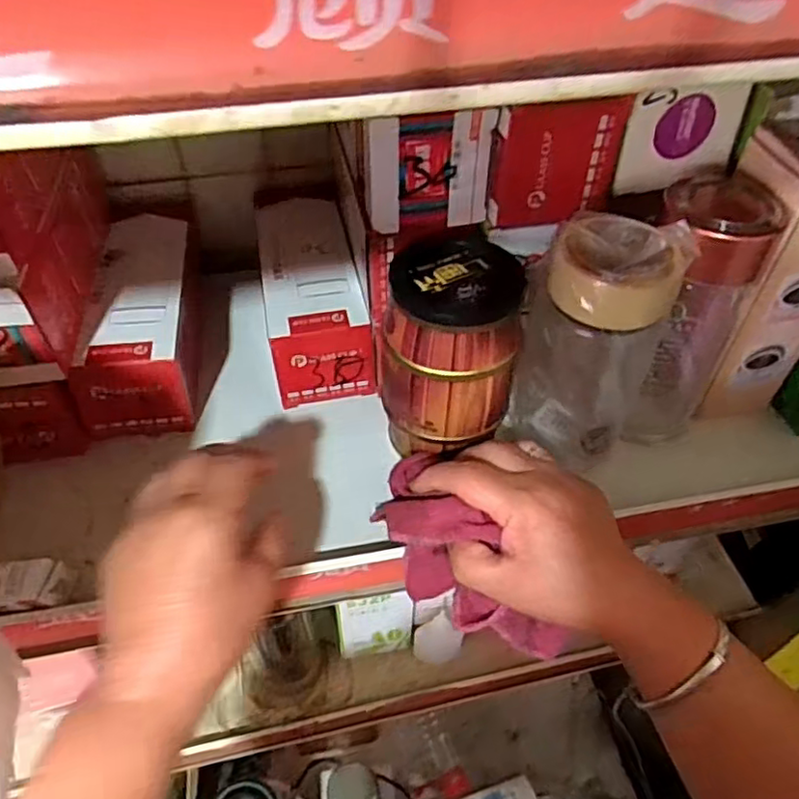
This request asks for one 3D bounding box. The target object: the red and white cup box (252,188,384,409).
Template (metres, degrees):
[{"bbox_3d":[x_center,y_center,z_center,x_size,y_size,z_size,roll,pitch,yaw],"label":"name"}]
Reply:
[{"bbox_3d":[-0.069,-0.087,0.499,0.069,0.065,0.178,-9,50,-10],"label":"red and white cup box"}]

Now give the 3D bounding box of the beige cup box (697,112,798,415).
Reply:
[{"bbox_3d":[0.234,-0.076,0.415,0.071,0.181,0.071,-3,49,-5],"label":"beige cup box"}]

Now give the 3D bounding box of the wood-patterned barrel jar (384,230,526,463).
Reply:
[{"bbox_3d":[0.030,-0.032,0.397,0.078,0.106,0.082,3,49,0],"label":"wood-patterned barrel jar"}]

